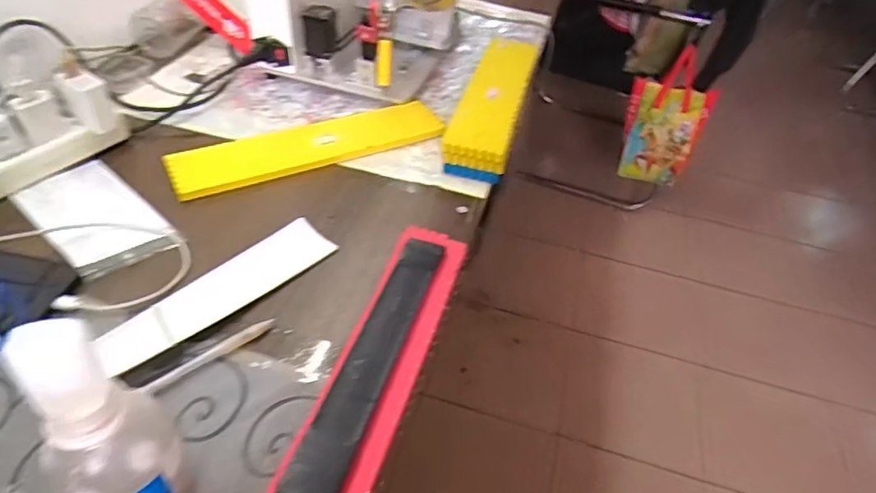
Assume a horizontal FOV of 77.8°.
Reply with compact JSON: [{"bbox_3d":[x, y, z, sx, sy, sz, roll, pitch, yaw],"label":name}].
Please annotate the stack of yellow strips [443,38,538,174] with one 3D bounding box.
[{"bbox_3d":[0.086,-0.220,0.807,0.090,0.045,0.368,14,44,7],"label":"stack of yellow strips"}]

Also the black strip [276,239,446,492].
[{"bbox_3d":[-0.051,0.085,0.463,0.042,0.009,0.278,17,43,7],"label":"black strip"}]

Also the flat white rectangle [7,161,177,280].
[{"bbox_3d":[-0.364,-0.036,0.573,0.194,0.016,0.094,34,50,26],"label":"flat white rectangle"}]

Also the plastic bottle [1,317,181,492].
[{"bbox_3d":[-0.189,0.114,0.315,0.054,0.178,0.069,33,49,25],"label":"plastic bottle"}]

